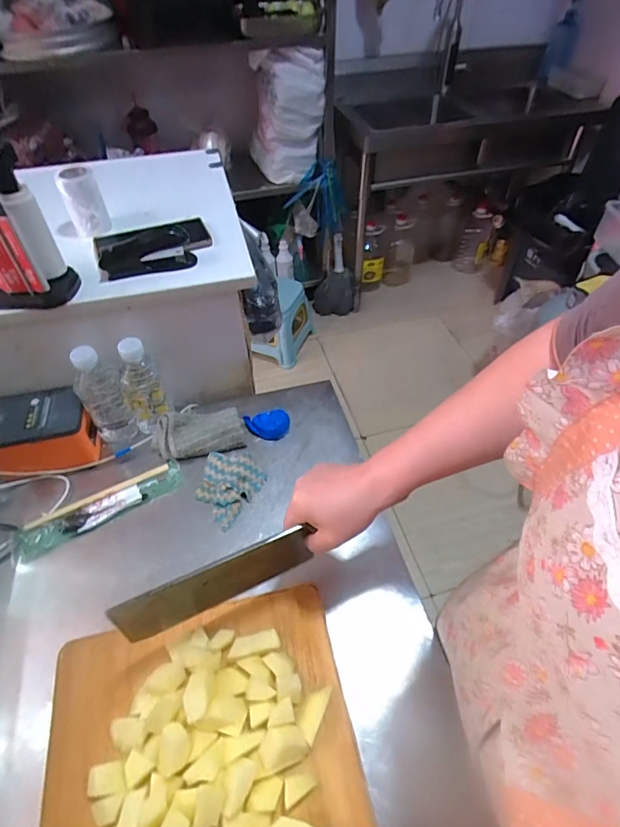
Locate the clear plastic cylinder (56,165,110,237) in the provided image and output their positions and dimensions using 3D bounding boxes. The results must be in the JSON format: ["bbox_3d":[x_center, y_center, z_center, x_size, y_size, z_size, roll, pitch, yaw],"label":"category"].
[{"bbox_3d":[-0.326,-0.304,0.654,0.052,0.085,0.044,-21,52,-16],"label":"clear plastic cylinder"}]

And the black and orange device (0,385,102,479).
[{"bbox_3d":[-0.388,0.027,0.660,0.137,0.079,0.098,-15,51,-11],"label":"black and orange device"}]

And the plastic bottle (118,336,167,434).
[{"bbox_3d":[-0.250,-0.046,0.663,0.056,0.137,0.056,-21,52,-16],"label":"plastic bottle"}]

